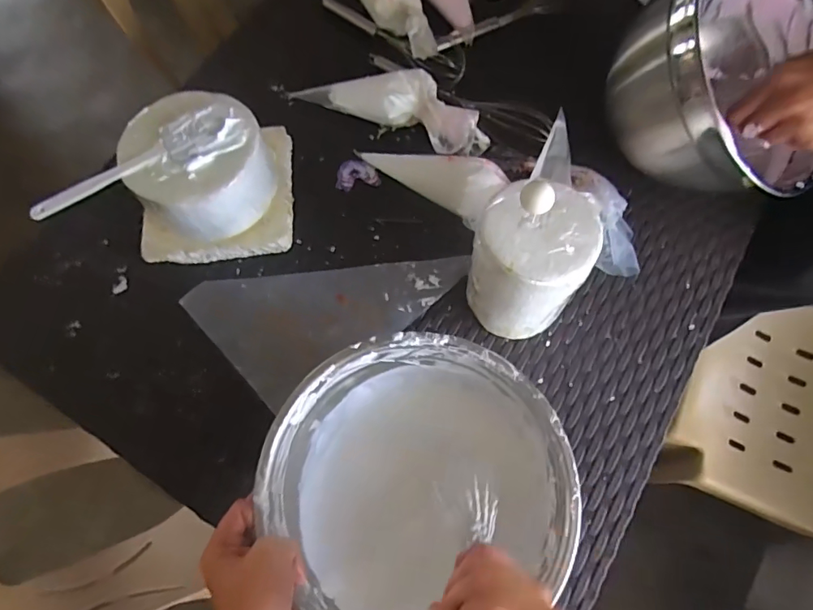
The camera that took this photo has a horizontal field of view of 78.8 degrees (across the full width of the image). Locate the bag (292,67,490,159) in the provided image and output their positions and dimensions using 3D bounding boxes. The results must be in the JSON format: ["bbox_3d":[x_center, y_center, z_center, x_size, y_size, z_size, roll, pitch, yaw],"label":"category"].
[{"bbox_3d":[-0.018,-0.255,0.622,0.260,0.054,0.085,30,73,13],"label":"bag"}]

